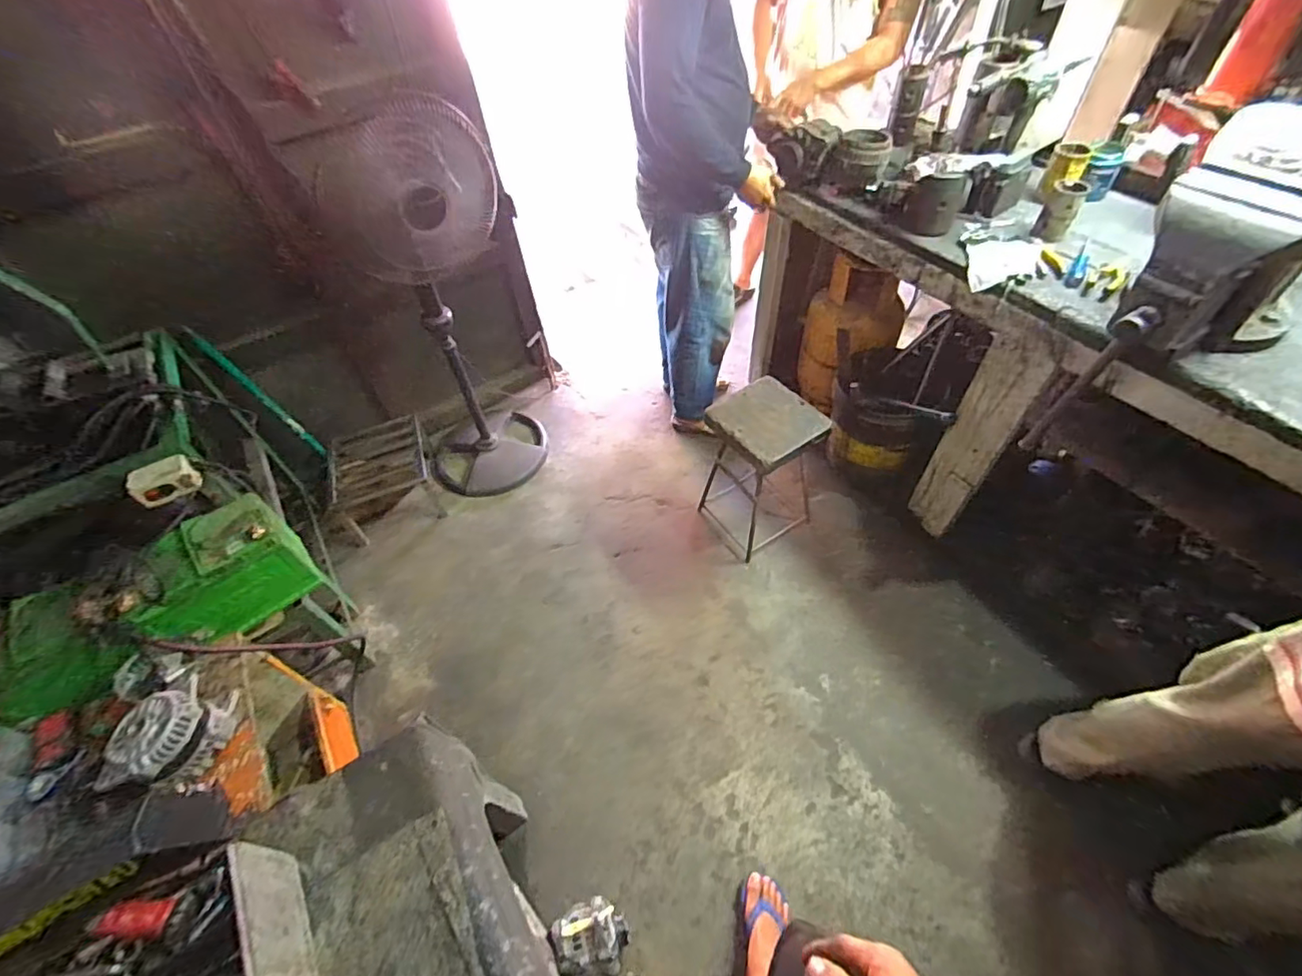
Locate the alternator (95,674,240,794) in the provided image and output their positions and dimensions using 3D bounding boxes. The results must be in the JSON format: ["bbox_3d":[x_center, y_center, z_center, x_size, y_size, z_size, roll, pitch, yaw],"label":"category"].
[{"bbox_3d":[-0.830,0.429,0.967,0.124,0.114,0.169,-5,51,1],"label":"alternator"}]

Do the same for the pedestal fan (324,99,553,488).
[{"bbox_3d":[-0.616,-0.508,1.738,0.468,1.117,0.438,-15,52,-7],"label":"pedestal fan"}]

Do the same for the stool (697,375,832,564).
[{"bbox_3d":[0.324,-0.041,1.638,0.261,0.503,0.250,-31,56,-19],"label":"stool"}]

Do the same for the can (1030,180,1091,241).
[{"bbox_3d":[0.900,-0.608,1.224,0.070,0.102,0.074,22,57,21],"label":"can"}]

